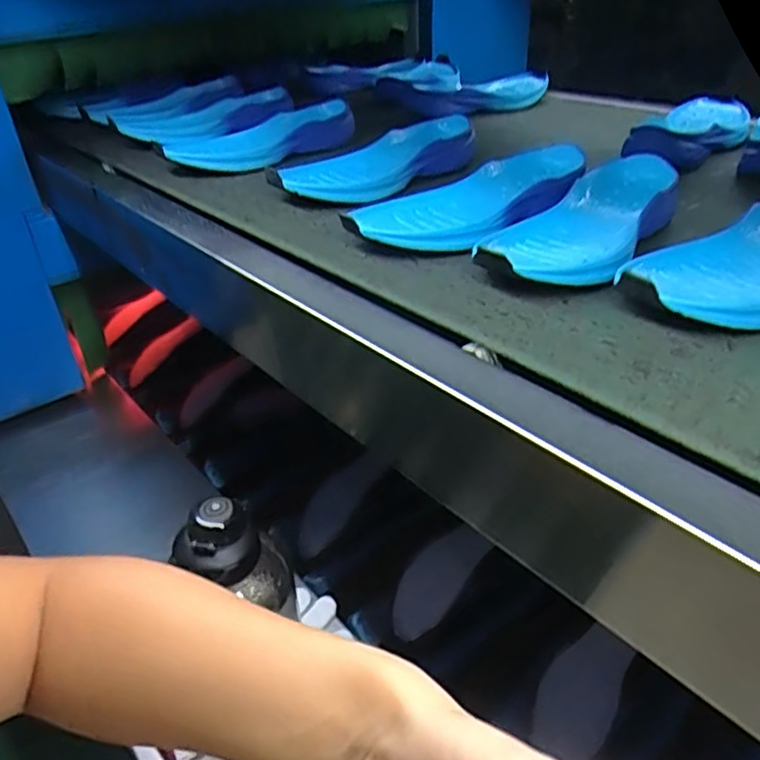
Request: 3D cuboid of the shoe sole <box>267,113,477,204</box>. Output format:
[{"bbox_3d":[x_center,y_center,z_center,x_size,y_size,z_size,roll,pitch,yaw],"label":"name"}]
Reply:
[{"bbox_3d":[-0.001,-0.235,0.689,0.106,0.045,0.257,17,39,34],"label":"shoe sole"}]

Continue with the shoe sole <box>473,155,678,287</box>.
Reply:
[{"bbox_3d":[0.174,-0.131,0.532,0.099,0.049,0.256,17,39,34],"label":"shoe sole"}]

